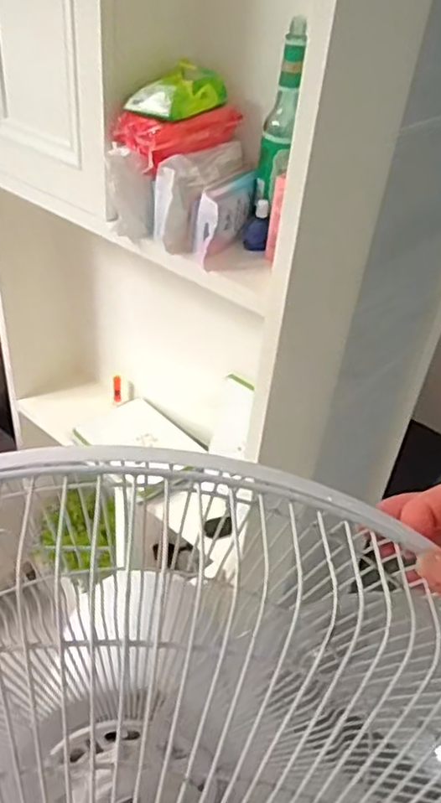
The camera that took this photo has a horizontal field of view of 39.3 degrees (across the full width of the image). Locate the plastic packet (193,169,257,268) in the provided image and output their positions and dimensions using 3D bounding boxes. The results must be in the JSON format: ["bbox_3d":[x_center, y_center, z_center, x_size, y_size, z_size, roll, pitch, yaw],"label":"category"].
[{"bbox_3d":[-0.001,-0.216,0.717,0.042,0.080,0.118,20,39,17],"label":"plastic packet"}]

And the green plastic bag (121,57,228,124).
[{"bbox_3d":[-0.049,-0.353,0.701,0.075,0.041,0.099,28,42,25],"label":"green plastic bag"}]

